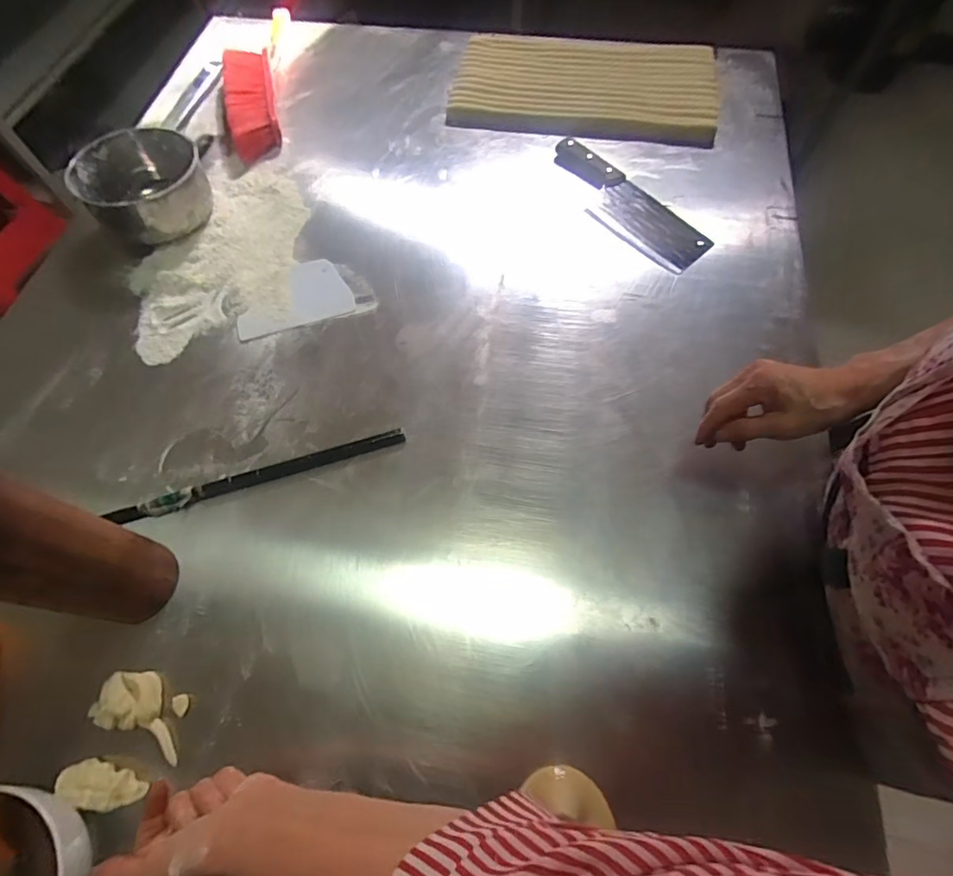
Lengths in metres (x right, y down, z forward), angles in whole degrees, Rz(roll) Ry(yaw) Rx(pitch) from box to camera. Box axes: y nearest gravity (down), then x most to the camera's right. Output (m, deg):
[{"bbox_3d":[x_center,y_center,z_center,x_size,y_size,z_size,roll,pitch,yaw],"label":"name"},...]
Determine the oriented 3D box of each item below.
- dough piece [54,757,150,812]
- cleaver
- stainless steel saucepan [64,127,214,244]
[{"bbox_3d":[-0.316,0.293,0.430,0.065,0.012,0.030,18,65,-6],"label":"dough piece"},{"bbox_3d":[0.204,-0.337,0.727,0.085,0.016,0.275,-35,69,-15],"label":"cleaver"},{"bbox_3d":[-0.453,-0.345,0.705,0.150,0.079,0.148,0,64,1],"label":"stainless steel saucepan"}]

